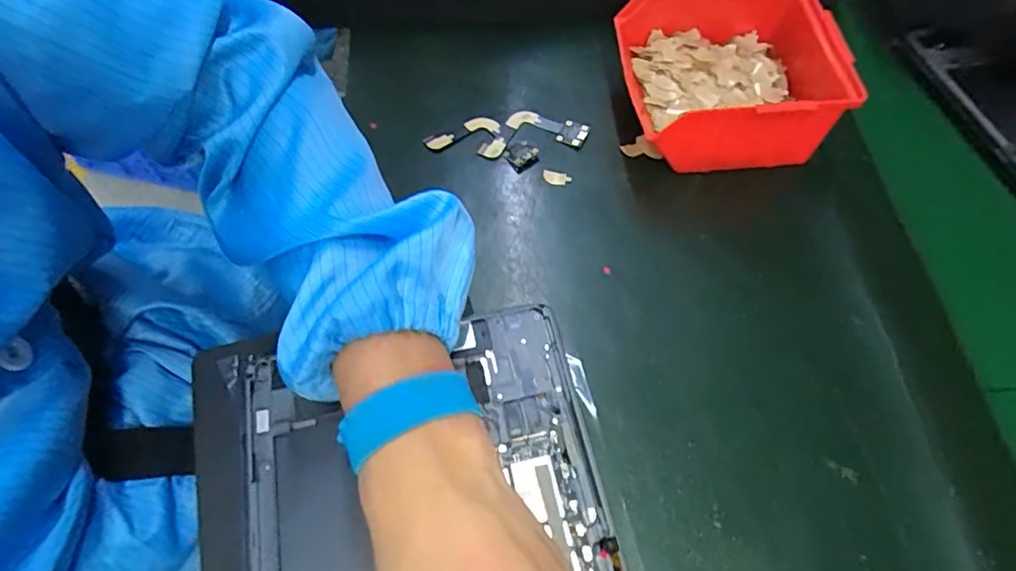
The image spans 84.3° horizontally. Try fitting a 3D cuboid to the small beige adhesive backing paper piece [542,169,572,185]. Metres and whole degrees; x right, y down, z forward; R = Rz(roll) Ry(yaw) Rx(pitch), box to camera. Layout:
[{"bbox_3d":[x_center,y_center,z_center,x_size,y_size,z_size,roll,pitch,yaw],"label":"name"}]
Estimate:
[{"bbox_3d":[0.034,-0.076,0.394,0.020,0.004,0.010,14,63,7],"label":"small beige adhesive backing paper piece"}]

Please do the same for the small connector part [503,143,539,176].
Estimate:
[{"bbox_3d":[0.010,-0.092,0.401,0.022,0.006,0.020,-35,68,-17],"label":"small connector part"}]

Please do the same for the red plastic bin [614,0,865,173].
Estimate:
[{"bbox_3d":[0.158,-0.144,0.396,0.139,0.071,0.128,-9,63,-5],"label":"red plastic bin"}]

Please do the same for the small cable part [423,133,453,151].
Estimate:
[{"bbox_3d":[-0.049,-0.104,0.404,0.022,0.008,0.009,-13,63,-7],"label":"small cable part"}]

